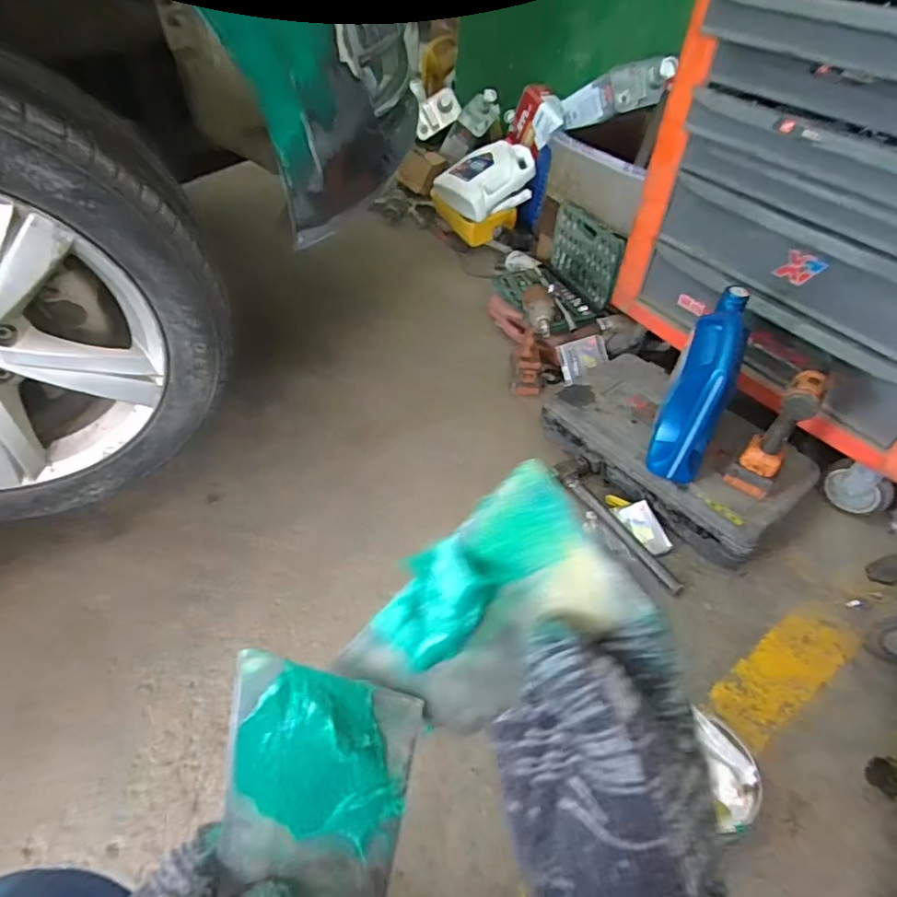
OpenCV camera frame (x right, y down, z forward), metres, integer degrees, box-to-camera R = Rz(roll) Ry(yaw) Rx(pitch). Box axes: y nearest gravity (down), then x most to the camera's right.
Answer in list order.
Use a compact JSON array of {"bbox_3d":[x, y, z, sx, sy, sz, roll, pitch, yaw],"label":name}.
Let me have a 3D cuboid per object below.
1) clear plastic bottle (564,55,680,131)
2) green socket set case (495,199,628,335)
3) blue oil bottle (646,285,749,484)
[{"bbox_3d":[0.408,-0.902,1.419,0.314,0.107,0.076,8,38,47],"label":"clear plastic bottle"},{"bbox_3d":[0.269,-0.474,1.469,0.214,0.240,0.308,-21,51,-21],"label":"green socket set case"},{"bbox_3d":[0.469,-0.103,1.038,0.104,0.310,0.219,22,49,17],"label":"blue oil bottle"}]

